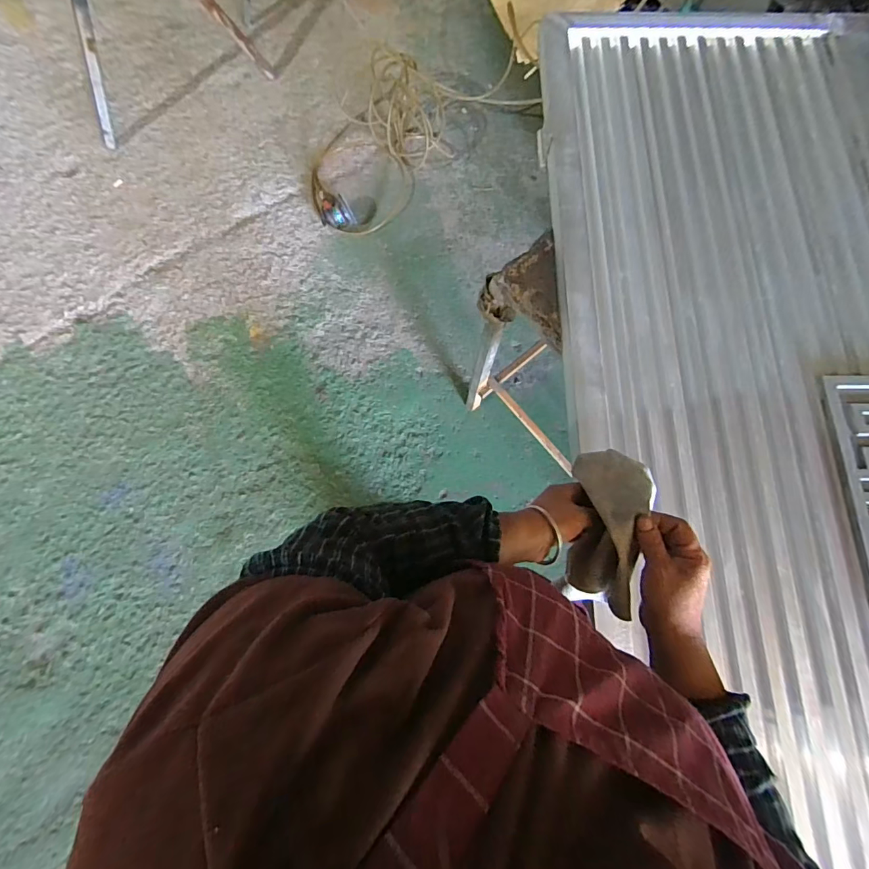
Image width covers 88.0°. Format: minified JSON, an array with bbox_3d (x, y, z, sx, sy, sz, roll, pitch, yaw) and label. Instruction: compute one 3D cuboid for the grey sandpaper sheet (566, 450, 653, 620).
[{"bbox_3d":[0.199,0.093,0.496,0.081,0.072,0.187,12,64,5],"label":"grey sandpaper sheet"}]

